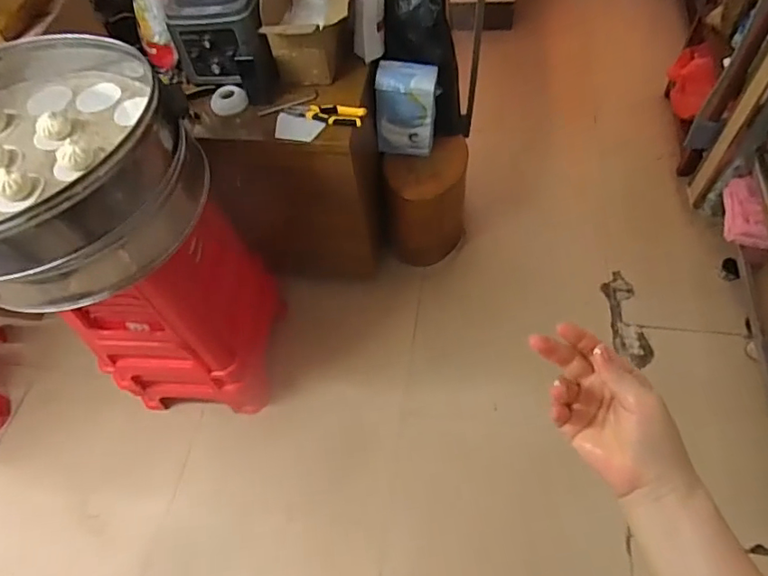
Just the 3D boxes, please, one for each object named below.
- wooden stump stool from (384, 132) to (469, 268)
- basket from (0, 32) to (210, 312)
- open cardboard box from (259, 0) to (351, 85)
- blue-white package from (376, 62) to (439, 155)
[{"bbox_3d":[0.144,-0.254,1.659,0.254,0.352,0.216,-9,57,0],"label":"wooden stump stool"},{"bbox_3d":[-0.659,-0.252,0.987,0.486,0.242,0.524,-40,62,-18],"label":"basket"},{"bbox_3d":[-0.185,-0.656,1.271,0.245,0.201,0.241,-2,58,5],"label":"open cardboard box"},{"bbox_3d":[0.063,-0.493,1.441,0.164,0.253,0.083,4,58,9],"label":"blue-white package"}]

